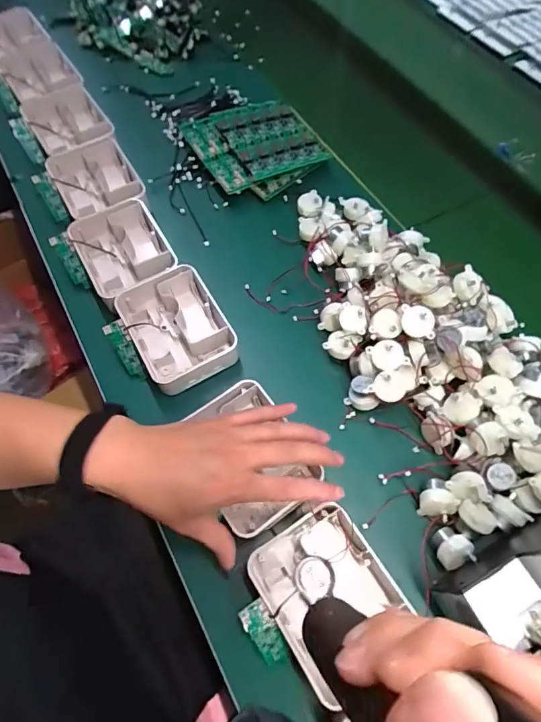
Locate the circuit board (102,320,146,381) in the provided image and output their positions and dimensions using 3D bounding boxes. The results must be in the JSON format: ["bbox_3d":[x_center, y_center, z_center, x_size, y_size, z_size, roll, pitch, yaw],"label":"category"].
[{"bbox_3d":[-0.159,-0.010,0.477,0.023,0.006,0.070,-25,101,7],"label":"circuit board"}]

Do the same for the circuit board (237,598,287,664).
[{"bbox_3d":[-0.005,0.227,0.355,0.023,0.008,0.060,-26,104,-12],"label":"circuit board"}]

